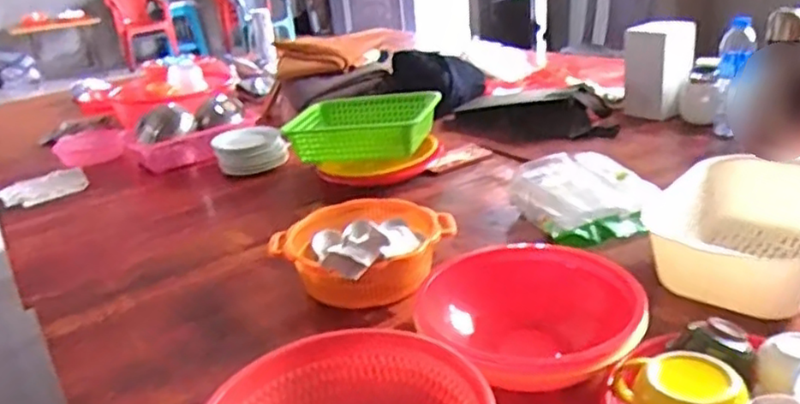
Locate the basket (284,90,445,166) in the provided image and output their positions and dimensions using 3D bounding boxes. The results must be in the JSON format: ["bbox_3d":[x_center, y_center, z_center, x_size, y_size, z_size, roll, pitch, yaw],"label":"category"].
[{"bbox_3d":[-0.079,-0.167,1.446,0.329,0.092,0.224,4,25,23],"label":"basket"}]

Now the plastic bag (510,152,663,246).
[{"bbox_3d":[0.300,-0.008,1.102,0.191,0.070,0.225,-10,23,-8],"label":"plastic bag"}]

